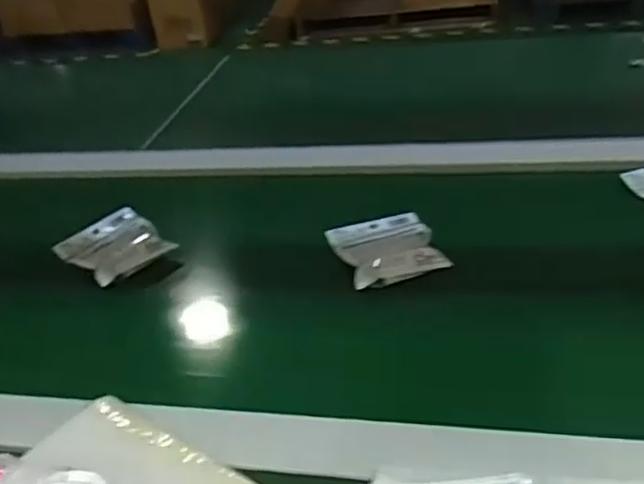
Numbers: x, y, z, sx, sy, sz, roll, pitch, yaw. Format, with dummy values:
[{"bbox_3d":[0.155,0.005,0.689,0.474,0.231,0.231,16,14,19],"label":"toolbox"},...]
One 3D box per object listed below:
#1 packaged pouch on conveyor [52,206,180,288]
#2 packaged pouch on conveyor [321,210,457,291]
[{"bbox_3d":[-0.233,0.003,0.764,0.099,0.030,0.123,-33,41,-31],"label":"packaged pouch on conveyor"},{"bbox_3d":[0.065,0.001,0.697,0.098,0.027,0.128,-13,34,-7],"label":"packaged pouch on conveyor"}]

